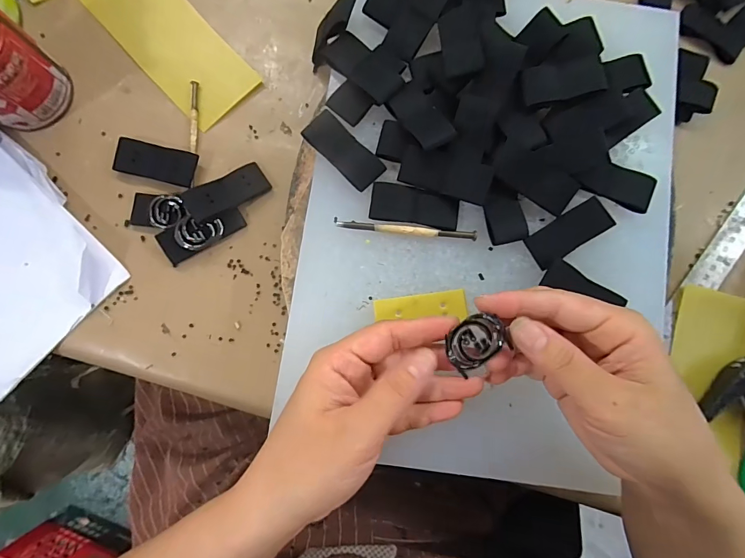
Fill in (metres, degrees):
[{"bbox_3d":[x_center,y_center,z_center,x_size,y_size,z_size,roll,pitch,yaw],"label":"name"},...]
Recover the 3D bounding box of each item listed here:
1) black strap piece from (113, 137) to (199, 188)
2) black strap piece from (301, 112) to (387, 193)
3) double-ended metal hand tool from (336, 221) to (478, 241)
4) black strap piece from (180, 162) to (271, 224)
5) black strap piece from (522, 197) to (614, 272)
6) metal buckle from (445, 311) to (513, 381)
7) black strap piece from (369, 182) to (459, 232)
[{"bbox_3d":[-0.166,-0.089,0.299,0.062,0.009,0.028,13,82,-1],"label":"black strap piece"},{"bbox_3d":[-0.020,-0.090,0.270,0.025,0.004,0.059,-44,87,-8],"label":"black strap piece"},{"bbox_3d":[0.024,-0.033,0.265,0.094,0.006,0.006,5,82,-2],"label":"double-ended metal hand tool"},{"bbox_3d":[-0.109,-0.065,0.292,0.061,0.005,0.025,-34,100,-24],"label":"black strap piece"},{"bbox_3d":[0.136,-0.032,0.268,0.062,0.005,0.025,-32,85,-7],"label":"black strap piece"},{"bbox_3d":[0.057,0.035,0.213,0.034,0.008,0.025,-32,85,-7],"label":"metal buckle"},{"bbox_3d":[0.029,-0.050,0.267,0.060,0.004,0.026,9,82,-2],"label":"black strap piece"}]

